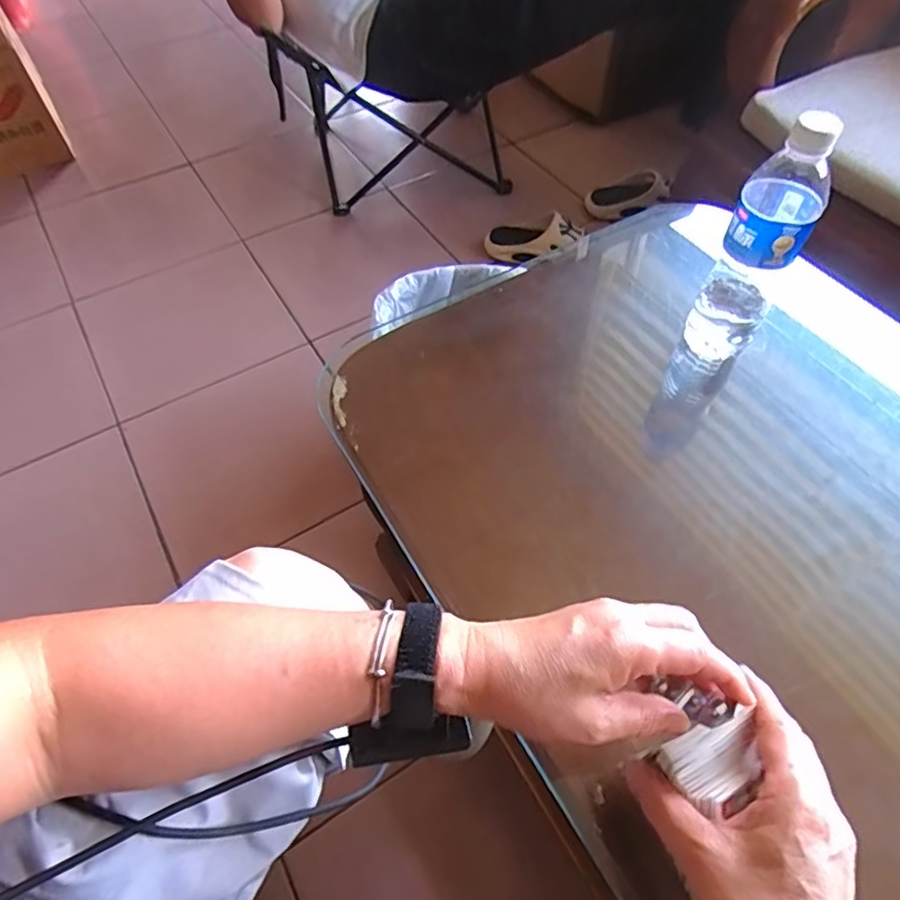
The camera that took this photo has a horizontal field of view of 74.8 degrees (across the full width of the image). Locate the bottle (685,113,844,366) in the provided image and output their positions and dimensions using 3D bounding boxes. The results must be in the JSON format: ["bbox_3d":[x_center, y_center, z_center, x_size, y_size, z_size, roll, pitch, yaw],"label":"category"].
[{"bbox_3d":[0.278,-0.180,0.528,0.062,0.225,0.062,34,63,22],"label":"bottle"}]

